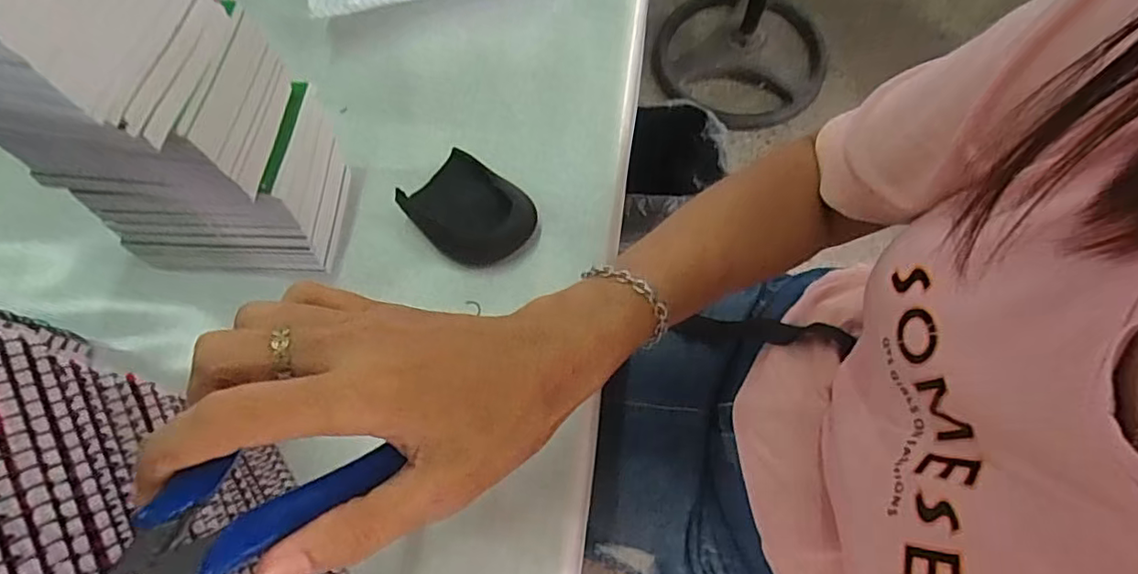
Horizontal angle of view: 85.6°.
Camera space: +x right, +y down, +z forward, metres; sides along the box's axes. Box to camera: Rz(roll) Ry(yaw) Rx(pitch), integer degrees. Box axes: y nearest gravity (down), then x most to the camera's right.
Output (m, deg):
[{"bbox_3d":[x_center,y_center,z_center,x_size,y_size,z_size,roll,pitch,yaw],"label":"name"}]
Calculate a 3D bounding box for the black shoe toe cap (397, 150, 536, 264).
[{"bbox_3d":[-0.069,-0.052,0.433,0.082,0.028,0.064,37,75,15],"label":"black shoe toe cap"}]

